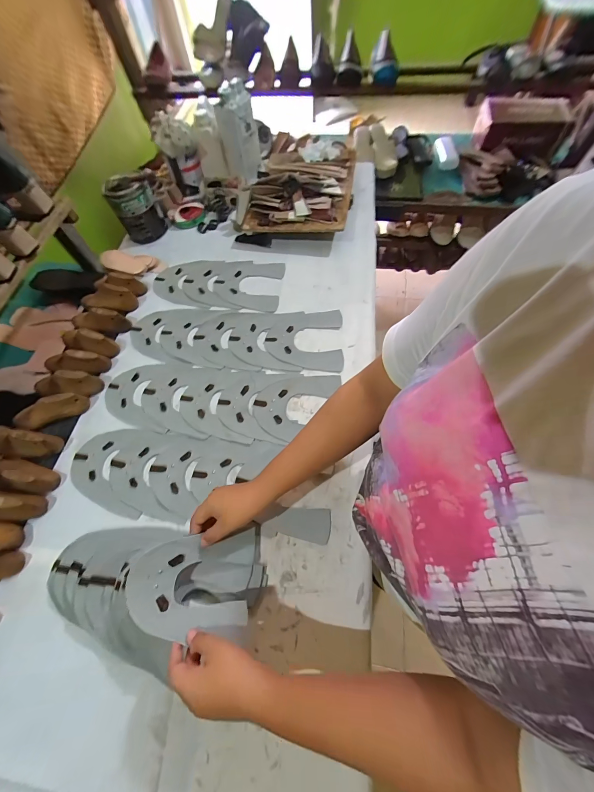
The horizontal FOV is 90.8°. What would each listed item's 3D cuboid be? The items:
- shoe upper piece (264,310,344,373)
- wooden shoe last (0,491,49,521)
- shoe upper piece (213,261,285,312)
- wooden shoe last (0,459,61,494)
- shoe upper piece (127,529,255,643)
[{"bbox_3d":[0.016,-0.121,0.628,0.160,0.006,0.152,1,65,4],"label":"shoe upper piece"},{"bbox_3d":[-0.497,0.181,0.488,0.134,0.057,0.047,4,65,5],"label":"wooden shoe last"},{"bbox_3d":[-0.118,-0.273,0.711,0.161,0.008,0.153,8,65,5],"label":"shoe upper piece"},{"bbox_3d":[-0.491,0.136,0.504,0.140,0.056,0.051,5,65,6],"label":"wooden shoe last"},{"bbox_3d":[-0.134,0.252,0.391,0.171,0.046,0.110,-7,49,-19],"label":"shoe upper piece"}]

